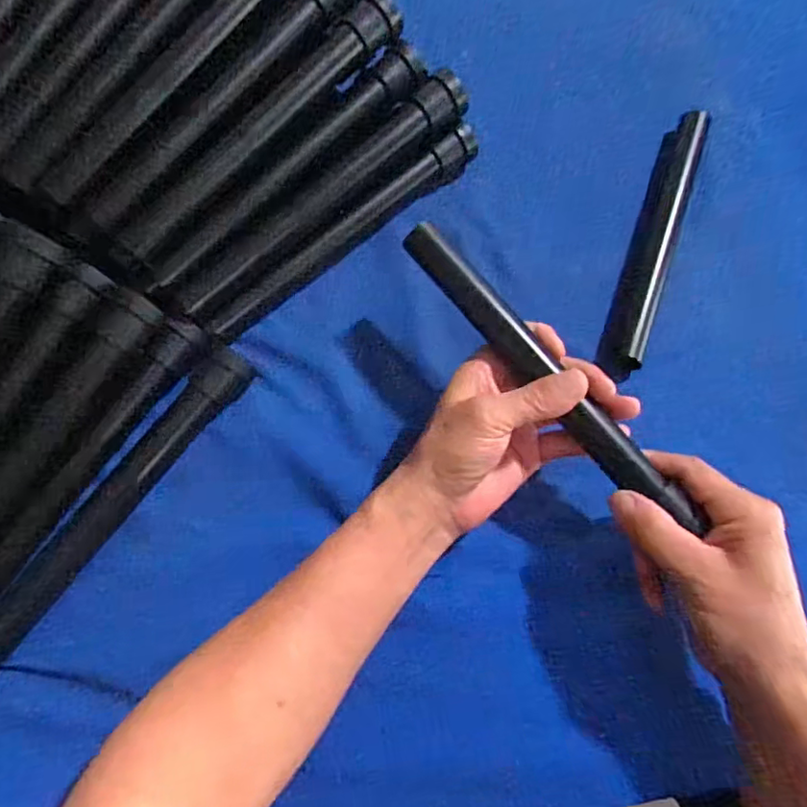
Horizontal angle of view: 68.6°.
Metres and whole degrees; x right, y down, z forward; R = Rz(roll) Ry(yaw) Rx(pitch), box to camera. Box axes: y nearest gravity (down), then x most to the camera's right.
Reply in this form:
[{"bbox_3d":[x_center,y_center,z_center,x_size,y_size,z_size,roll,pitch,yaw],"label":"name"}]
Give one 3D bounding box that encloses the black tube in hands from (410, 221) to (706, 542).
[{"bbox_3d":[0.084,-0.019,0.359,0.021,0.021,0.237,-39,80,-8],"label":"black tube in hands"}]

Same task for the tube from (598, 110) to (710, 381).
[{"bbox_3d":[0.192,-0.127,0.447,0.024,0.024,0.226,20,75,1],"label":"tube"}]

